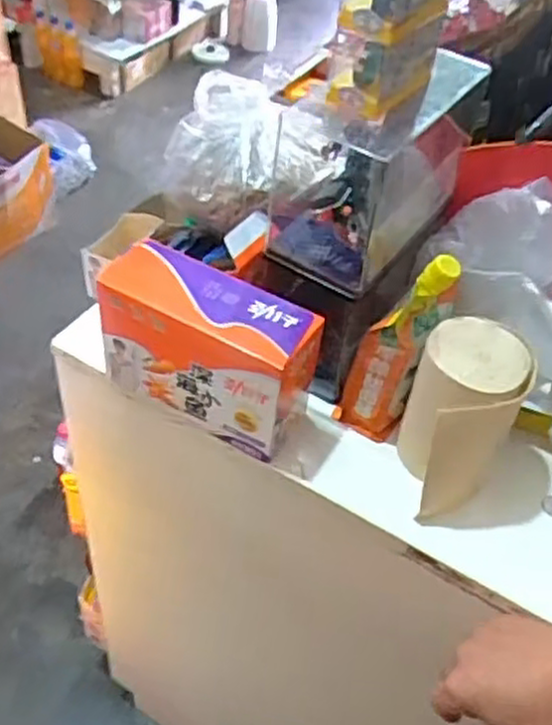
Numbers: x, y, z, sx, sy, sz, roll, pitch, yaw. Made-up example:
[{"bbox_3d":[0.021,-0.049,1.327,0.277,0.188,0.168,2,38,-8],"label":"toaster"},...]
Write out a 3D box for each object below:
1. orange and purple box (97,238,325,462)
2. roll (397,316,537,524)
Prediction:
[{"bbox_3d":[-0.060,-0.013,0.683,0.183,0.123,0.079,23,49,14],"label":"orange and purple box"},{"bbox_3d":[0.152,0.046,0.655,0.089,0.134,0.111,21,49,12],"label":"roll"}]

